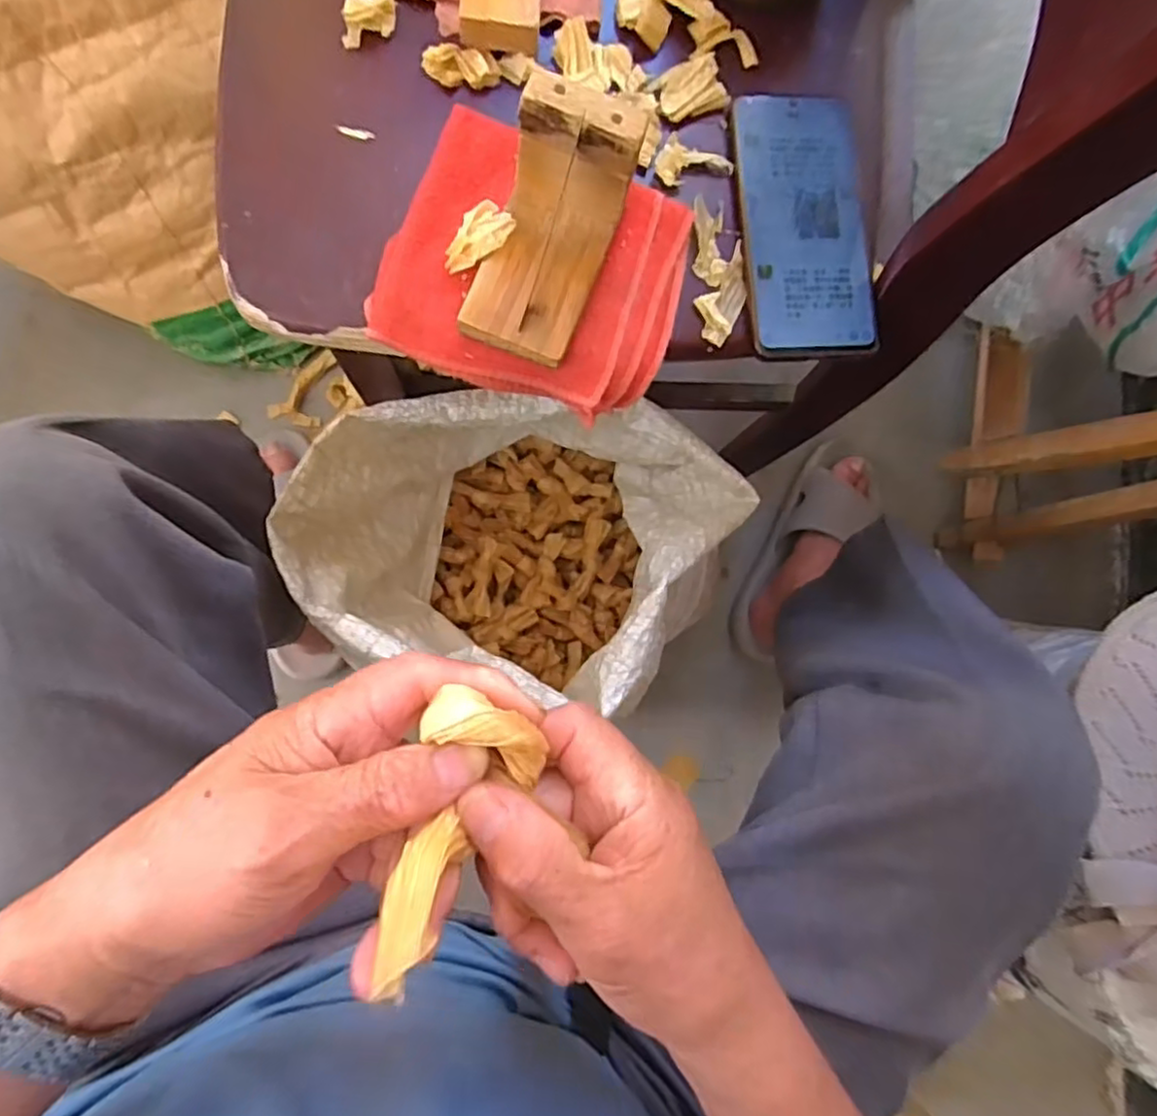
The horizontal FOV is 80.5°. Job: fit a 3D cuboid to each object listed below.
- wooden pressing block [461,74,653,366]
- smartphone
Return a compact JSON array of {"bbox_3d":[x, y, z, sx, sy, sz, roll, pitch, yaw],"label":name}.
[{"bbox_3d":[-0.016,-0.168,0.349,0.059,0.064,0.109,22,83,-2],"label":"wooden pressing block"},{"bbox_3d":[0.136,-0.200,0.410,0.076,0.005,0.162,-4,84,-5],"label":"smartphone"}]

